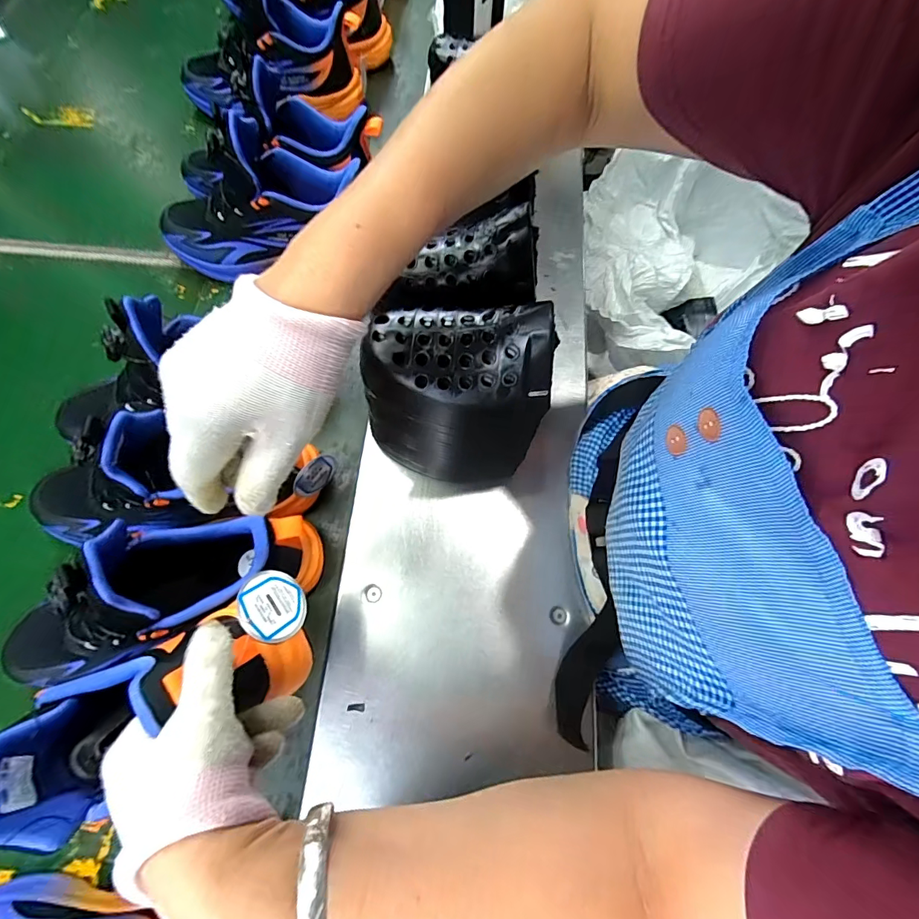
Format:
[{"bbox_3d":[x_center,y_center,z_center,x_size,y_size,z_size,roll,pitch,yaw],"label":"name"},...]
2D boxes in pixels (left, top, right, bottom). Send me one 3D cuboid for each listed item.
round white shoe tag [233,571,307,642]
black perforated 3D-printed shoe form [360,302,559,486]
[{"bbox_3d":[-0.129,0.102,0.299,0.004,0.049,0.046,-37,99,30],"label":"round white shoe tag"},{"bbox_3d":[-0.005,-0.047,0.379,0.145,0.176,0.099,12,72,5],"label":"black perforated 3D-printed shoe form"}]

